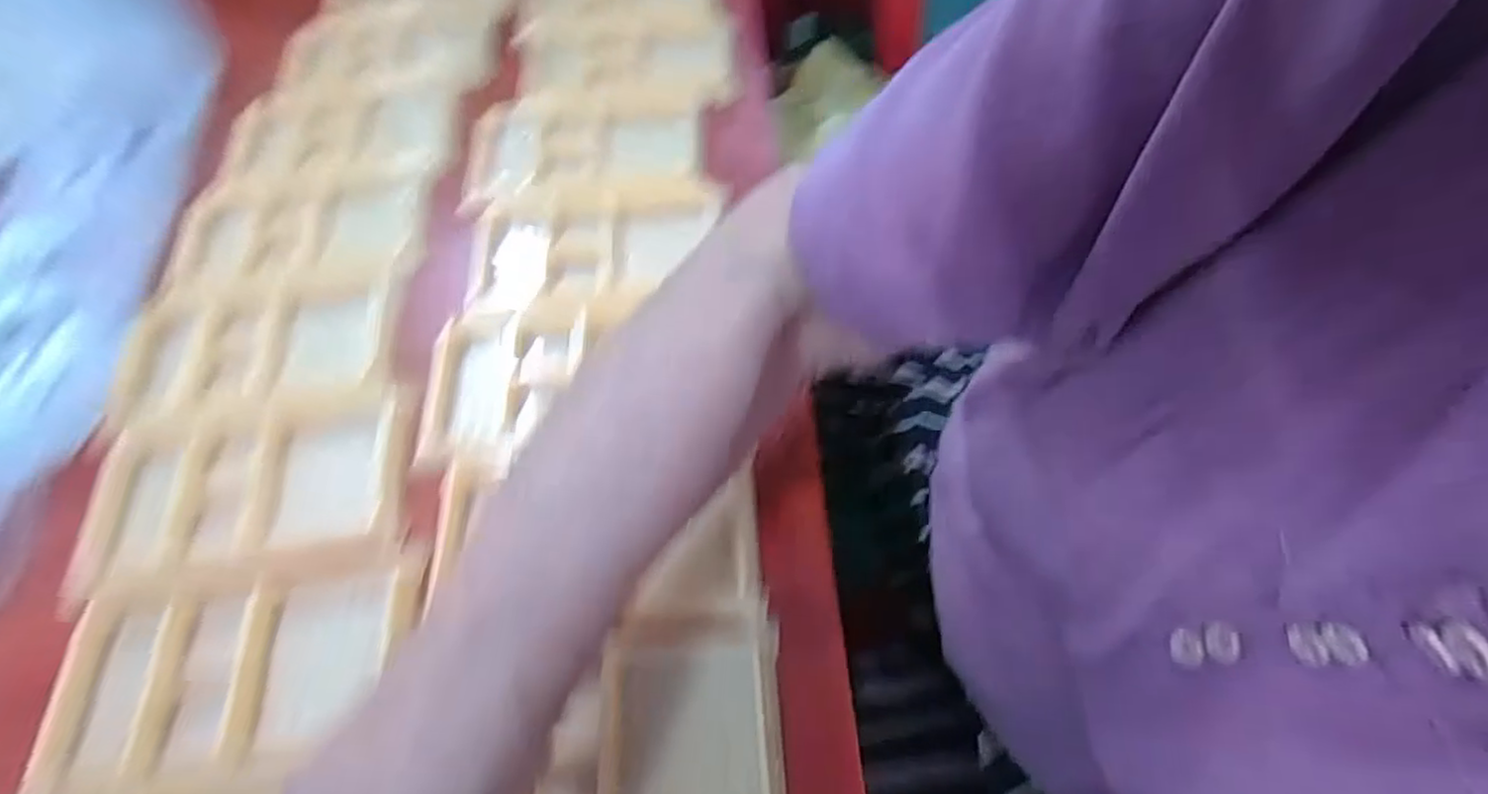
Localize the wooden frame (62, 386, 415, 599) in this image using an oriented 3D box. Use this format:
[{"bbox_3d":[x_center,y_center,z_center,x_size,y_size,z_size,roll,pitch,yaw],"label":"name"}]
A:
[{"bbox_3d":[-0.220,0.040,0.316,0.134,0.013,0.078,-10,59,-4],"label":"wooden frame"}]

